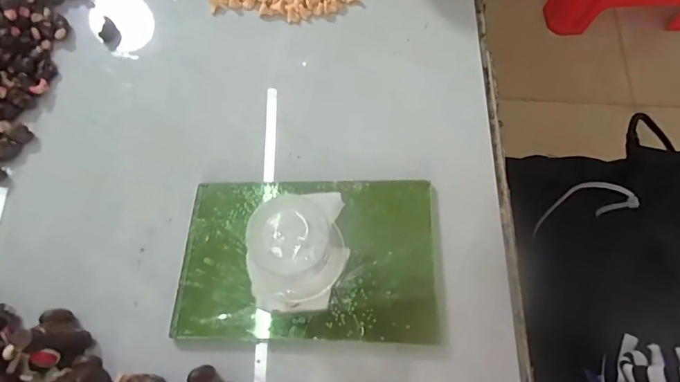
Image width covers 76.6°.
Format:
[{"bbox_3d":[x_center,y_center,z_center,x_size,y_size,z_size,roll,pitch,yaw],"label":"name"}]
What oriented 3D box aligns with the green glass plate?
[{"bbox_3d":[-0.011,0.027,0.176,0.103,0.006,0.064,1,72,0],"label":"green glass plate"}]

